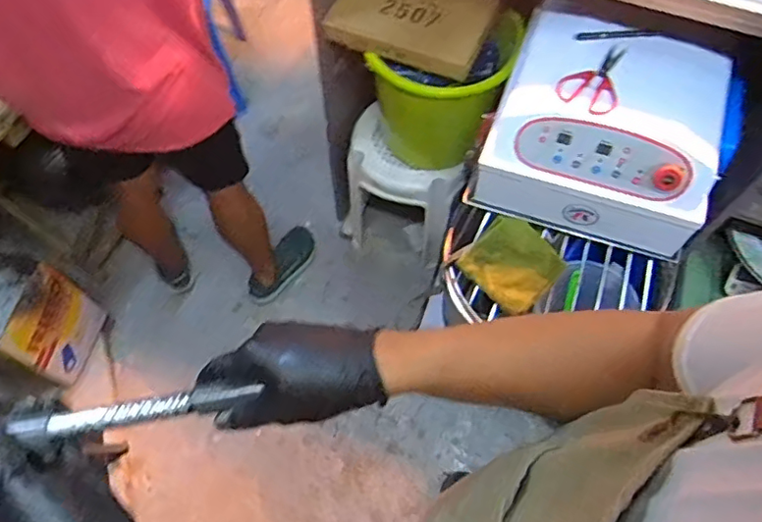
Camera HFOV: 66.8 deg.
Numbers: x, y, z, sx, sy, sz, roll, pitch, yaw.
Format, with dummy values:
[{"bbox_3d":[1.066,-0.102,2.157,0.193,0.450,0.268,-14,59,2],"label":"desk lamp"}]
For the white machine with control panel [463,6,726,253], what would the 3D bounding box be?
[{"bbox_3d":[0.395,-0.228,1.012,0.366,0.215,0.307,20,65,11],"label":"white machine with control panel"}]

